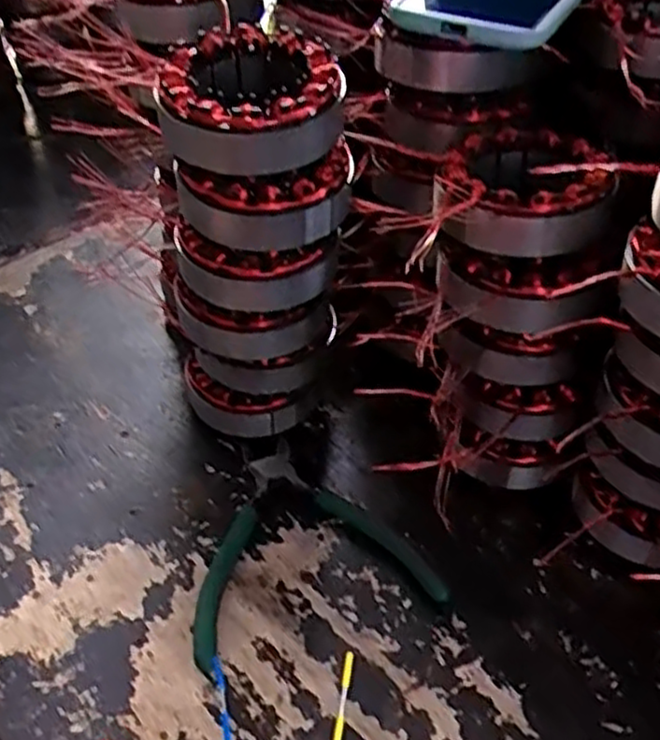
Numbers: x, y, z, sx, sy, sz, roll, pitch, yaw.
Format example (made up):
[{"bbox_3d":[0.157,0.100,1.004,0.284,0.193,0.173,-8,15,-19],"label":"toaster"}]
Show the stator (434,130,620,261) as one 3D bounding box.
[{"bbox_3d":[0.097,-0.092,0.377,0.084,0.033,0.085,3,45,6],"label":"stator"}]

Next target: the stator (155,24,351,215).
[{"bbox_3d":[-0.038,-0.123,0.364,0.087,0.052,0.087,-7,44,-5],"label":"stator"}]

